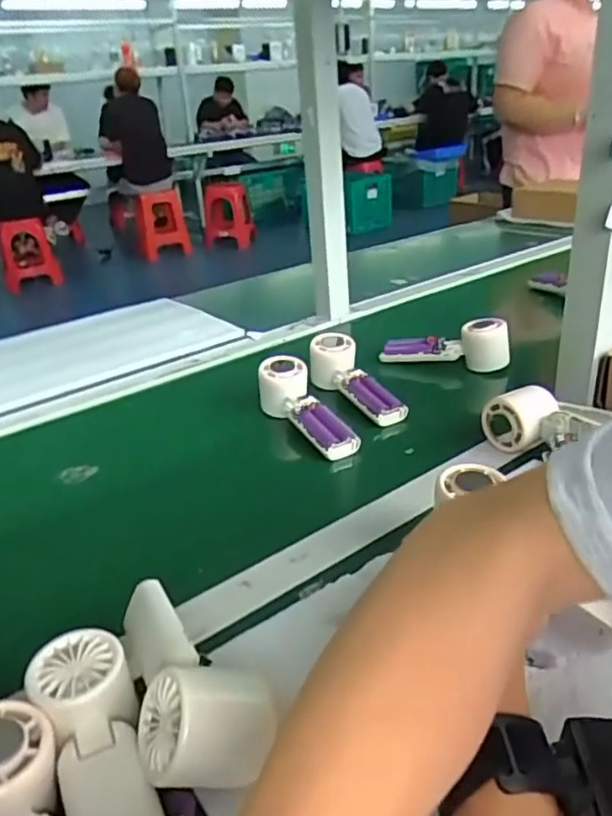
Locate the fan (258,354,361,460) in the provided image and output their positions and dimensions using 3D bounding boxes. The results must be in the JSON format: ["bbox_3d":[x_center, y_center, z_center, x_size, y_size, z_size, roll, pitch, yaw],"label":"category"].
[{"bbox_3d":[0.001,0.008,0.707,0.048,0.055,0.159,-19,47,-28],"label":"fan"}]

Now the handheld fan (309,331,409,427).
[{"bbox_3d":[0.060,-0.028,0.764,0.052,0.051,0.155,-20,50,-28],"label":"handheld fan"}]

